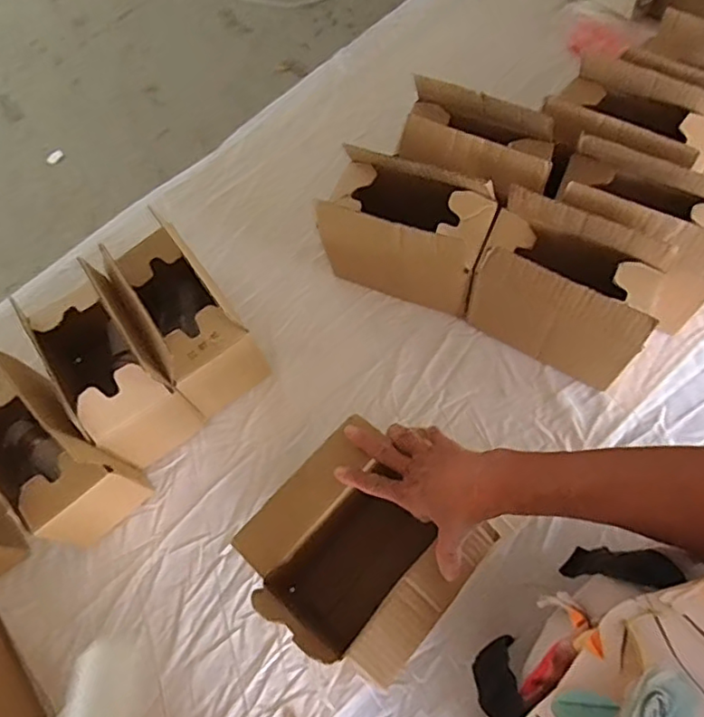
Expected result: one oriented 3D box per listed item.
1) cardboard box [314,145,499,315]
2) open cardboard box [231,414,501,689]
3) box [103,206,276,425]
[{"bbox_3d":[0.066,-0.143,0.695,0.179,0.165,0.100,19,71,13],"label":"cardboard box"},{"bbox_3d":[0.009,0.194,0.577,0.180,0.160,0.176,35,70,19],"label":"open cardboard box"},{"bbox_3d":[-0.187,-0.049,0.667,0.098,0.154,0.162,-34,67,-8],"label":"box"}]

